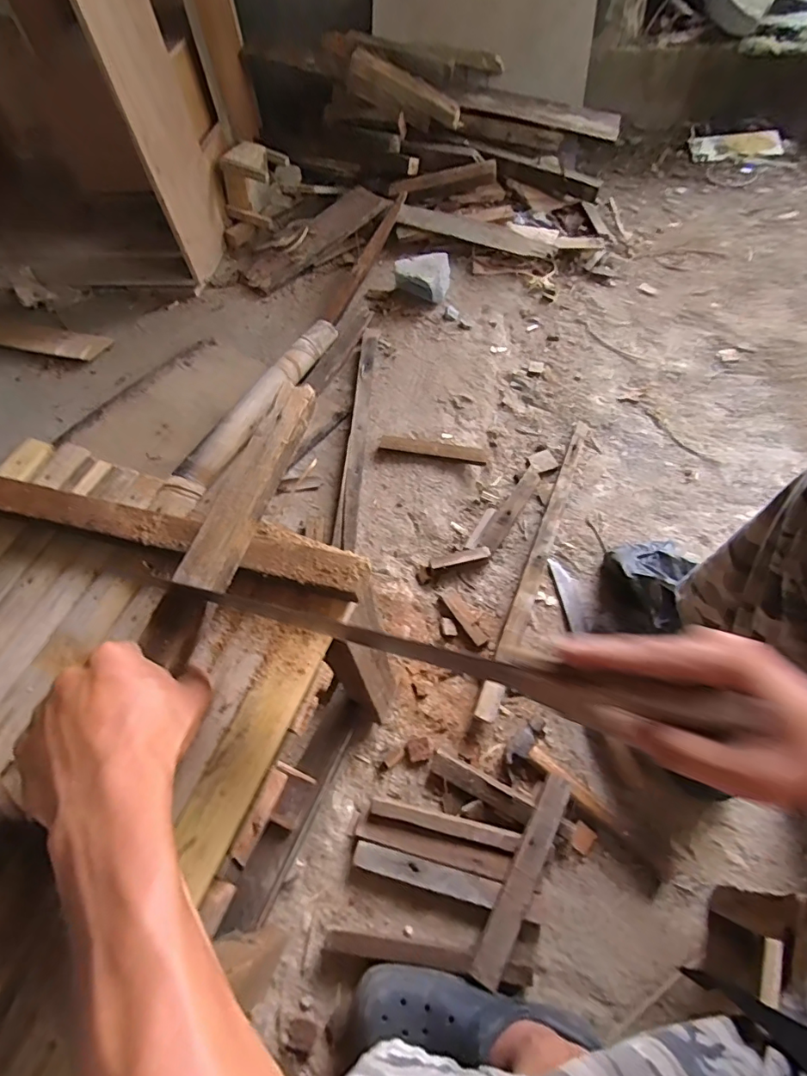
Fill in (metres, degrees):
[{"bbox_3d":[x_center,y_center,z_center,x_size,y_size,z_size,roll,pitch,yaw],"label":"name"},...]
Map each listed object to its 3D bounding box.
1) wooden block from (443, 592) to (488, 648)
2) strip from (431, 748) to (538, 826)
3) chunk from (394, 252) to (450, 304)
[{"bbox_3d":[0.102,0.131,0.816,0.027,0.014,0.104,-27,60,-11],"label":"wooden block"},{"bbox_3d":[0.108,0.346,0.689,0.160,0.027,0.034,22,63,17],"label":"strip"},{"bbox_3d":[0.048,-0.649,1.204,0.124,0.085,0.117,-2,59,3],"label":"chunk"}]

